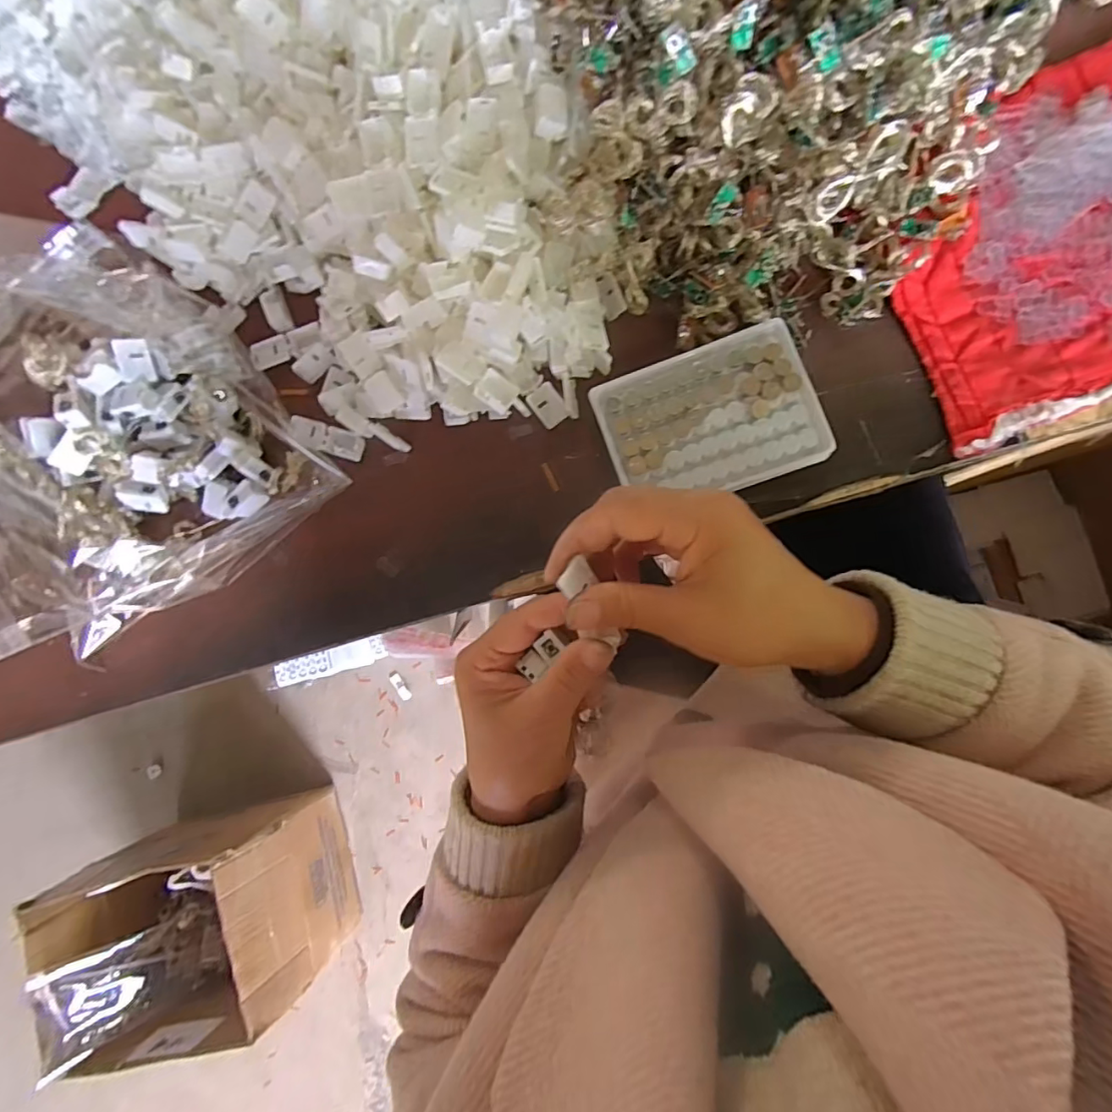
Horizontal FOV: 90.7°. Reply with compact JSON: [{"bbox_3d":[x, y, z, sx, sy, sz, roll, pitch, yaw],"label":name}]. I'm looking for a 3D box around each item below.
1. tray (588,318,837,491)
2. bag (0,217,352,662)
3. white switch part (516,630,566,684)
[{"bbox_3d":[0.098,-0.087,0.357,0.130,0.023,0.094,-18,84,6],"label":"tray"},{"bbox_3d":[-0.277,-0.065,0.339,0.211,0.144,0.188,44,92,8],"label":"bag"},{"bbox_3d":[-0.007,0.052,0.286,0.012,0.006,0.027,44,110,8],"label":"white switch part"}]

